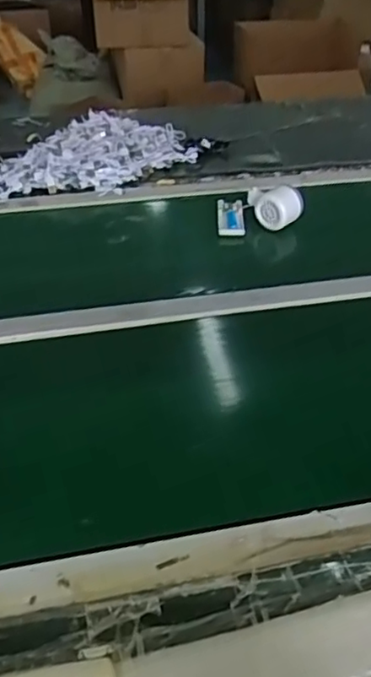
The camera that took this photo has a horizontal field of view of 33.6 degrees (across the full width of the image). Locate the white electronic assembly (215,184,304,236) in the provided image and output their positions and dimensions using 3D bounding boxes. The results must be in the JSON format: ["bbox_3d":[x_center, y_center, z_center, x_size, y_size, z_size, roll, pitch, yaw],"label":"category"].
[{"bbox_3d":[0.116,-0.205,0.955,0.131,0.054,0.093,4,38,4],"label":"white electronic assembly"}]

